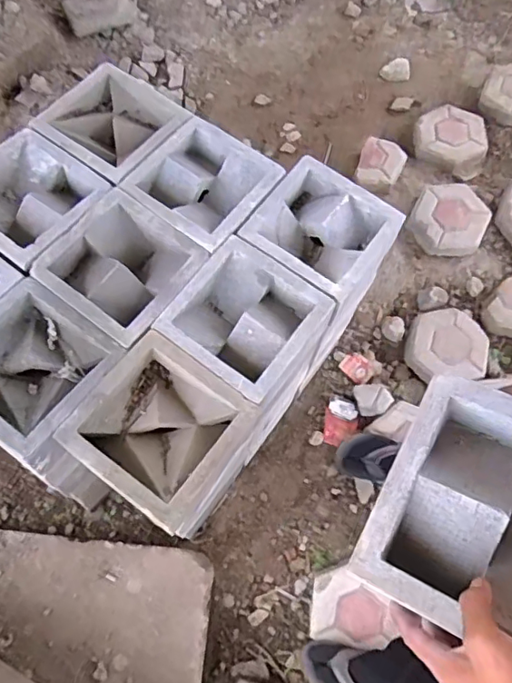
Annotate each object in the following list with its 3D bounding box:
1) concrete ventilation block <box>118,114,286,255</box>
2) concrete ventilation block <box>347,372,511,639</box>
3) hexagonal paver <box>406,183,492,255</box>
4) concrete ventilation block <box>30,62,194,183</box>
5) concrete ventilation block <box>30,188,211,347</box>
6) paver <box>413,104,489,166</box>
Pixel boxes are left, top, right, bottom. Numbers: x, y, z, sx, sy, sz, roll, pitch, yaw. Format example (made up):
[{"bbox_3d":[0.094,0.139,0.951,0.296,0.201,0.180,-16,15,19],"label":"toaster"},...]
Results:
[{"bbox_3d":[-0.083,-0.263,0.927,0.205,0.080,0.210,37,73,10],"label":"concrete ventilation block"},{"bbox_3d":[0.214,0.159,0.484,0.199,0.095,0.202,23,73,22],"label":"concrete ventilation block"},{"bbox_3d":[0.538,-0.343,1.519,0.200,0.071,0.204,26,71,7],"label":"hexagonal paver"},{"bbox_3d":[-0.251,-0.383,0.968,0.222,0.067,0.201,36,73,10],"label":"concrete ventilation block"},{"bbox_3d":[-0.205,-0.109,0.864,0.192,0.076,0.197,36,73,10],"label":"concrete ventilation block"},{"bbox_3d":[0.583,-0.615,1.636,0.207,0.053,0.180,14,70,3],"label":"paver"}]

